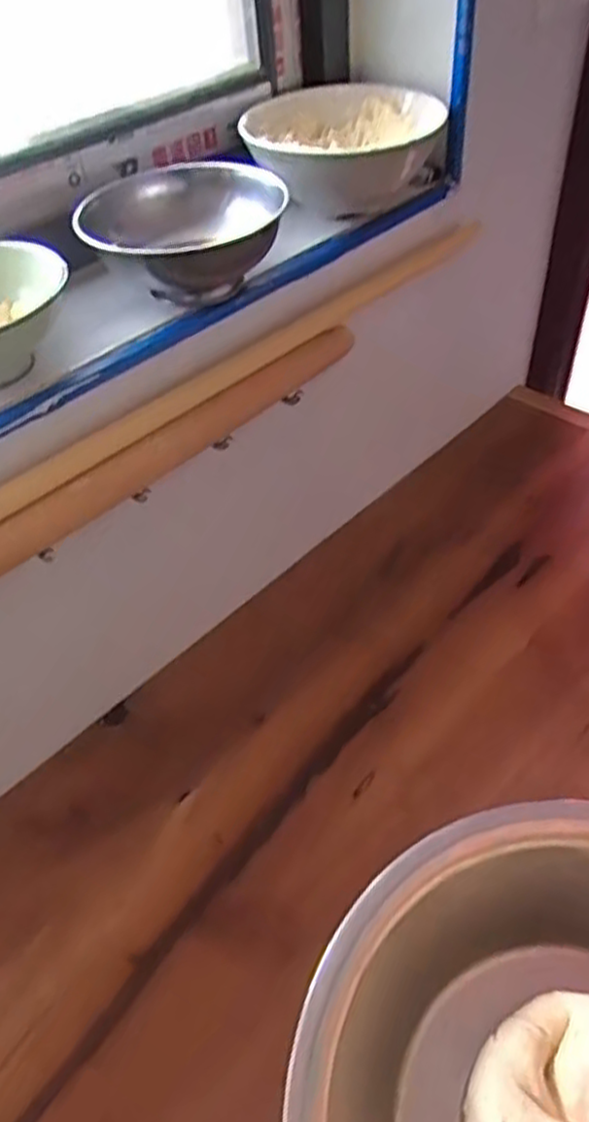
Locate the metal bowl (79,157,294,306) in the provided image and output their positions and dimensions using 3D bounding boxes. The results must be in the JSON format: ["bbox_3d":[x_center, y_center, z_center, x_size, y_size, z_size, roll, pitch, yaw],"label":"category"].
[{"bbox_3d":[-0.076,-0.231,0.530,0.133,0.068,0.140,-3,46,3],"label":"metal bowl"}]

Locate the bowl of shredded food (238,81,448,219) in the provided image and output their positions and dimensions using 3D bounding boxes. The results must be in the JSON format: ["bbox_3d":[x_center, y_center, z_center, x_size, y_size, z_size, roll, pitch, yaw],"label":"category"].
[{"bbox_3d":[0.044,-0.340,0.614,0.159,0.072,0.151,3,46,8],"label":"bowl of shredded food"}]

